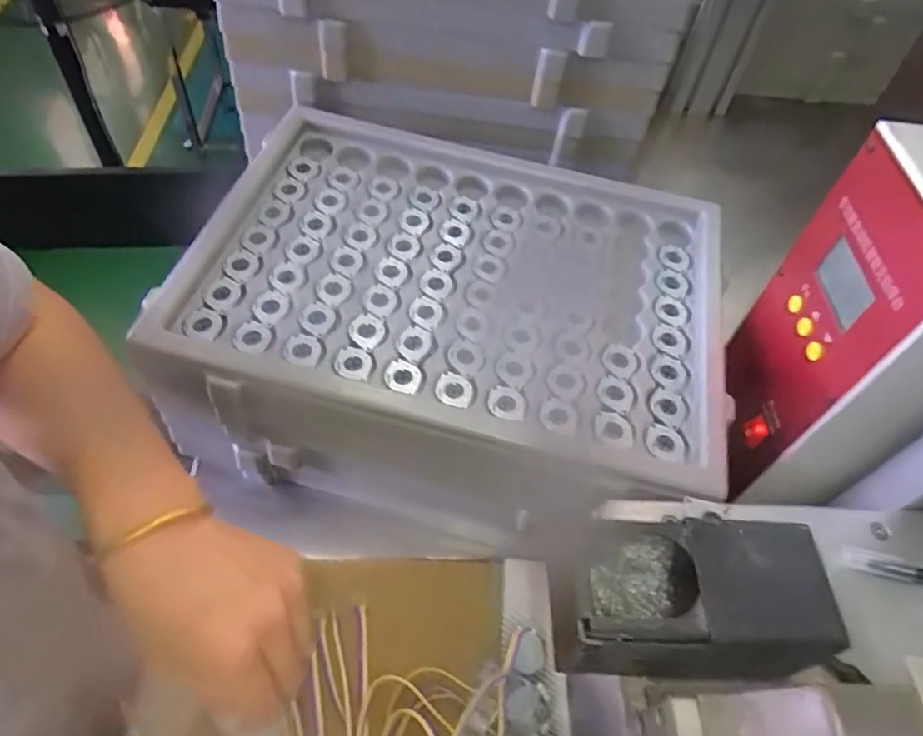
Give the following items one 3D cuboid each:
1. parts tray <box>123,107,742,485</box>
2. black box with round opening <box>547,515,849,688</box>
[{"bbox_3d":[0.001,-0.074,0.465,0.394,0.043,0.277,13,53,5],"label":"parts tray"},{"bbox_3d":[0.098,0.112,0.286,0.116,0.067,0.071,8,53,1],"label":"black box with round opening"}]

